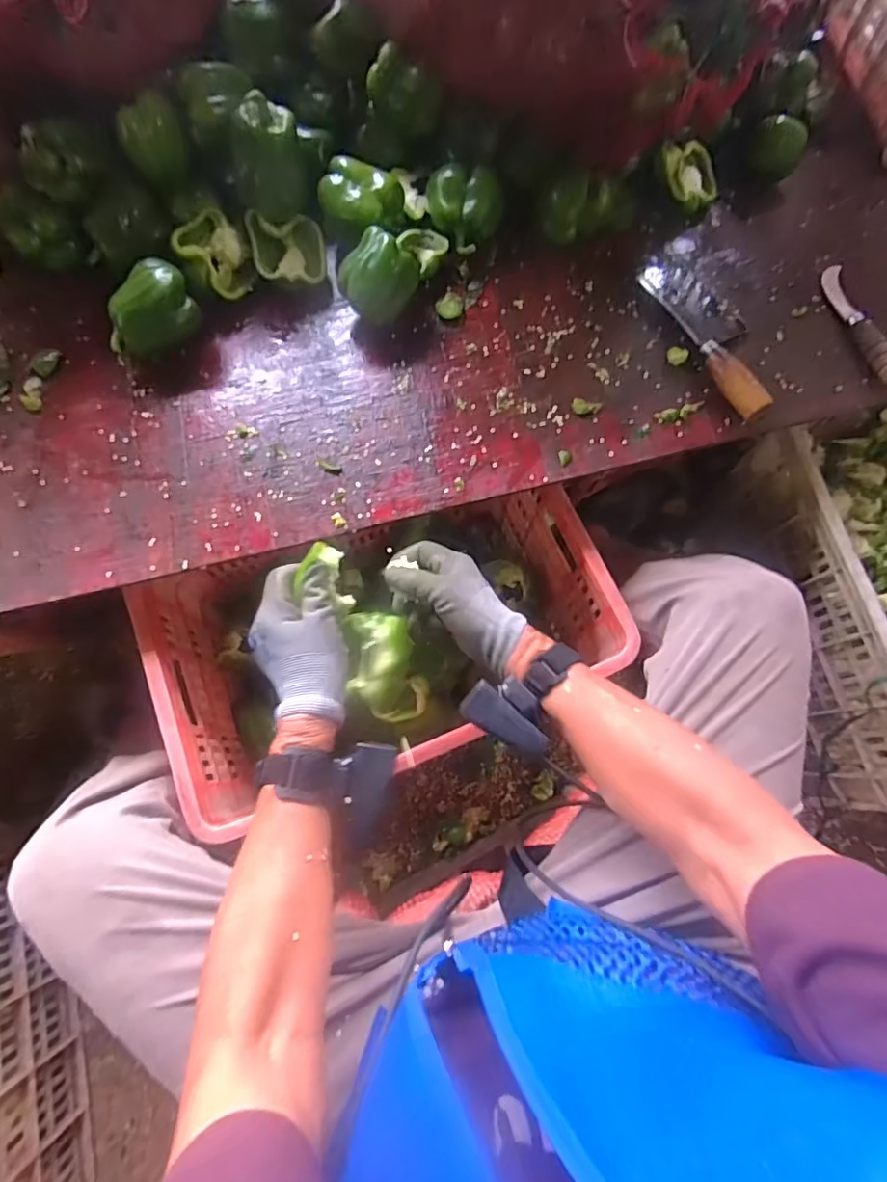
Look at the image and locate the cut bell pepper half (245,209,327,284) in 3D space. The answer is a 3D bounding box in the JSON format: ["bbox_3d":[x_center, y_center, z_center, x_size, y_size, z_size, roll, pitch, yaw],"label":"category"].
[{"bbox_3d":[-0.174,-0.385,0.623,0.076,0.039,0.079,-15,73,-6],"label":"cut bell pepper half"}]

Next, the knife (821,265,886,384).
[{"bbox_3d":[0.471,-0.308,0.620,0.031,0.029,0.172,-9,74,-4],"label":"knife"}]

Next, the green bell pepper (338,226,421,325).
[{"bbox_3d":[-0.072,-0.342,0.612,0.069,0.076,0.087,42,77,10],"label":"green bell pepper"}]

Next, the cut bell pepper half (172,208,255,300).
[{"bbox_3d":[-0.257,-0.378,0.615,0.073,0.053,0.090,-24,76,-8],"label":"cut bell pepper half"}]

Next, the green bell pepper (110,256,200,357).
[{"bbox_3d":[-0.313,-0.292,0.593,0.065,0.069,0.101,38,77,9],"label":"green bell pepper"}]

